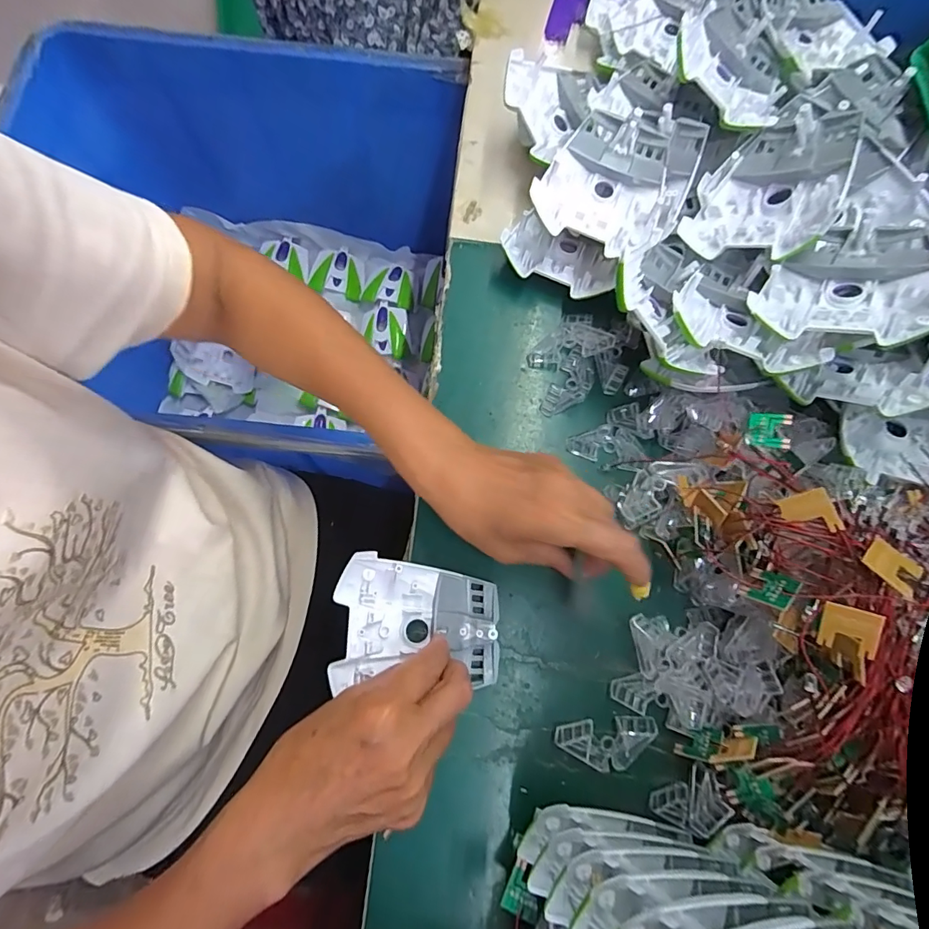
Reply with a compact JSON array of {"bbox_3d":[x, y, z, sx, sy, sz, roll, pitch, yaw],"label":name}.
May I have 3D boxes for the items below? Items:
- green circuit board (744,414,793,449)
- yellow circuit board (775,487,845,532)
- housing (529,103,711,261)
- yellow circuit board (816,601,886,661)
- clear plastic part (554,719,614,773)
[{"bbox_3d":[0.216,-0.024,0.331,0.027,0.006,0.026,15,75,19],"label":"green circuit board"},{"bbox_3d":[0.202,0.029,0.272,0.004,0.025,0.025,-9,74,-47],"label":"yellow circuit board"},{"bbox_3d":[0.126,-0.229,0.372,0.106,0.034,0.127,30,77,6],"label":"housing"},{"bbox_3d":[0.207,0.089,0.250,0.025,0.005,0.025,12,101,35],"label":"yellow circuit board"},{"bbox_3d":[0.081,0.185,0.313,0.038,0.008,0.023,28,77,6],"label":"clear plastic part"}]

